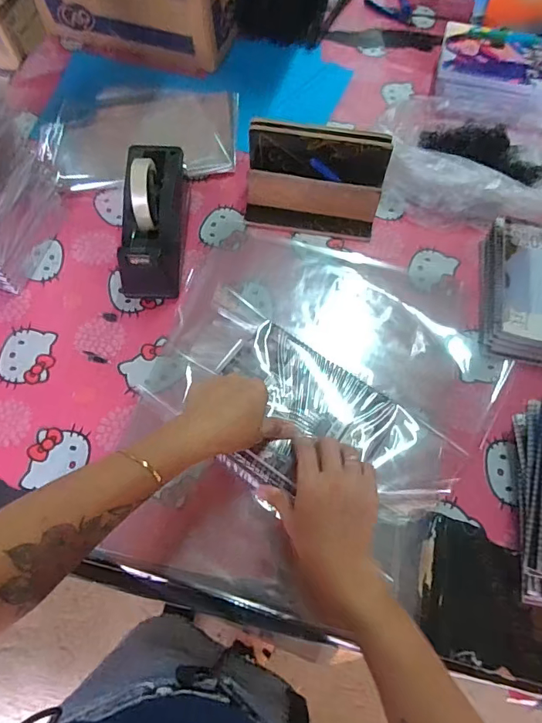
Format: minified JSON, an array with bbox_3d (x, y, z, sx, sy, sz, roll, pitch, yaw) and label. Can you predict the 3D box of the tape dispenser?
[{"bbox_3d":[-0.164,-0.201,0.638,0.084,0.121,0.211,0,65,-2],"label":"tape dispenser"}]

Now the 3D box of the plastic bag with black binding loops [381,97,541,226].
[{"bbox_3d":[0.337,-0.324,0.734,0.316,0.079,0.222,5,65,0],"label":"plastic bag with black binding loops"}]

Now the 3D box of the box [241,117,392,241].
[{"bbox_3d":[0.063,-0.262,0.675,0.193,0.116,0.086,7,65,1],"label":"box"}]

